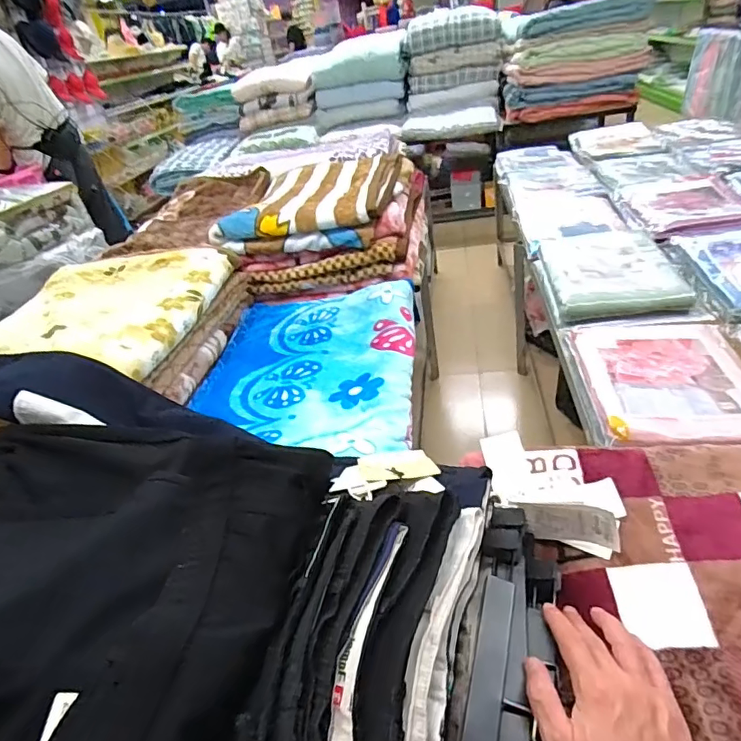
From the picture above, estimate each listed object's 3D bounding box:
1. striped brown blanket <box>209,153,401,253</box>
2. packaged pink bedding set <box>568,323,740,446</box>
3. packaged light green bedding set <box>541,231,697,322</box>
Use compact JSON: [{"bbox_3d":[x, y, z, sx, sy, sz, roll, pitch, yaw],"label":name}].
[{"bbox_3d":[-0.165,-0.579,1.687,0.485,0.098,0.767,-5,34,11],"label":"striped brown blanket"},{"bbox_3d":[0.554,0.010,0.941,0.317,0.048,0.384,-4,35,12],"label":"packaged pink bedding set"},{"bbox_3d":[0.617,-0.261,1.318,0.305,0.052,0.468,-3,35,13],"label":"packaged light green bedding set"}]

